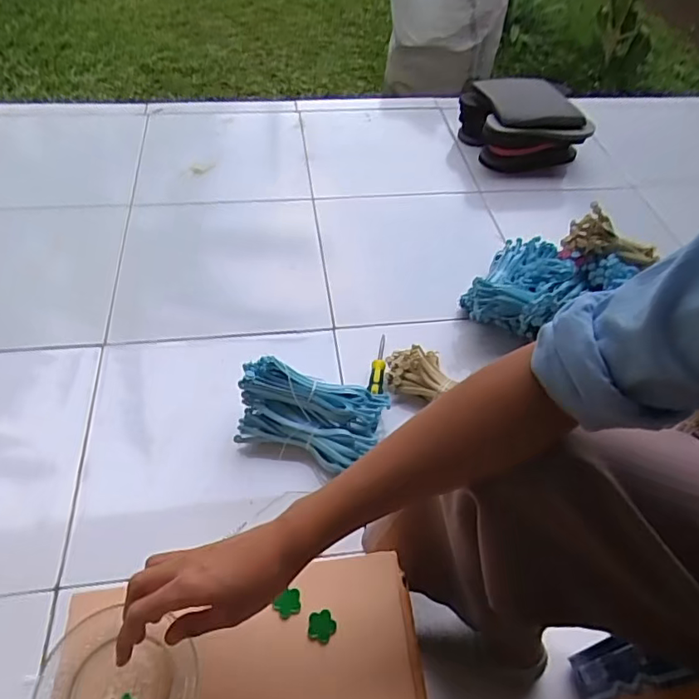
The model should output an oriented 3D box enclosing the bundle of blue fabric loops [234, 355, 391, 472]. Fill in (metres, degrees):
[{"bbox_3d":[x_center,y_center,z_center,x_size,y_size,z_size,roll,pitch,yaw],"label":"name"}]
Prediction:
[{"bbox_3d":[-0.058,0.093,0.792,0.205,0.087,0.120,10,51,4],"label":"bundle of blue fabric loops"}]

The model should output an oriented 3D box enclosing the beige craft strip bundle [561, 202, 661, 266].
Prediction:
[{"bbox_3d":[0.460,-0.179,0.917,0.196,0.075,0.071,10,49,-16],"label":"beige craft strip bundle"}]

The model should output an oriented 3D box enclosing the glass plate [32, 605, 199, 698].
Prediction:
[{"bbox_3d":[-0.177,0.249,0.410,0.112,0.022,0.101,-14,53,-15],"label":"glass plate"}]

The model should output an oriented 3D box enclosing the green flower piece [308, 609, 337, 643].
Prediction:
[{"bbox_3d":[-0.023,0.230,0.449,0.023,0.004,0.024,1,51,-3],"label":"green flower piece"}]

